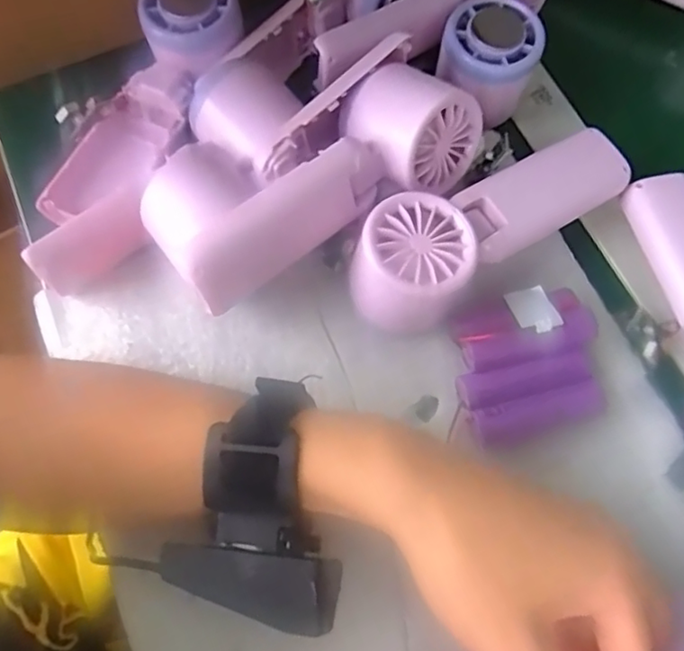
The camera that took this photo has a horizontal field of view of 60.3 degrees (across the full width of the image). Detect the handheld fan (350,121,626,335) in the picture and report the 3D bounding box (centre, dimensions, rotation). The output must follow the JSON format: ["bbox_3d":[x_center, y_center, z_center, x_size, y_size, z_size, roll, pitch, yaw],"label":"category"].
[{"bbox_3d":[0.076,-0.053,0.299,0.175,0.047,0.057,-27,72,-10],"label":"handheld fan"}]

